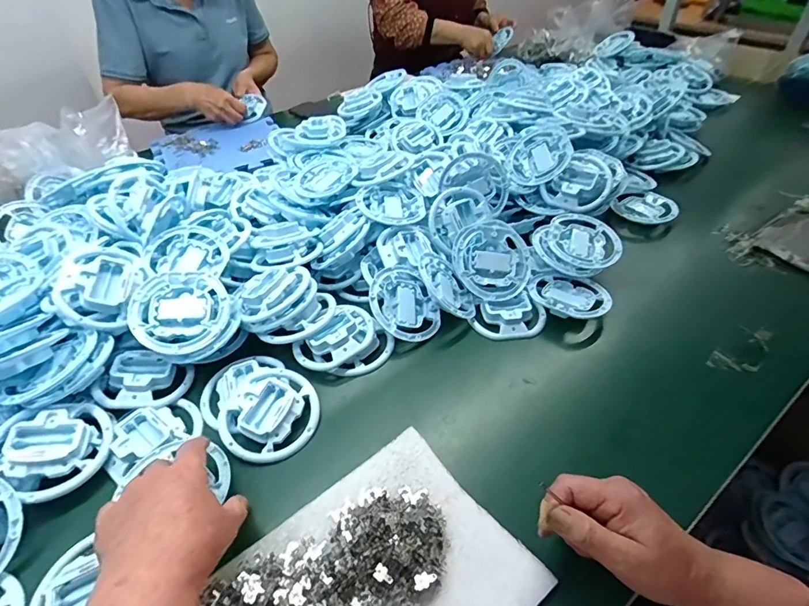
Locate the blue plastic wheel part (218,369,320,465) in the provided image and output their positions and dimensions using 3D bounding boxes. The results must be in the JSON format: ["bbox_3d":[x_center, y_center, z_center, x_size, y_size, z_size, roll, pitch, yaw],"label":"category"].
[{"bbox_3d":[-0.146,0.120,0.479,0.095,0.036,0.104,-2,44,2],"label":"blue plastic wheel part"}]

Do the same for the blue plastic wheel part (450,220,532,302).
[{"bbox_3d":[0.120,-0.060,0.600,0.104,0.015,0.109,2,78,-10],"label":"blue plastic wheel part"}]

